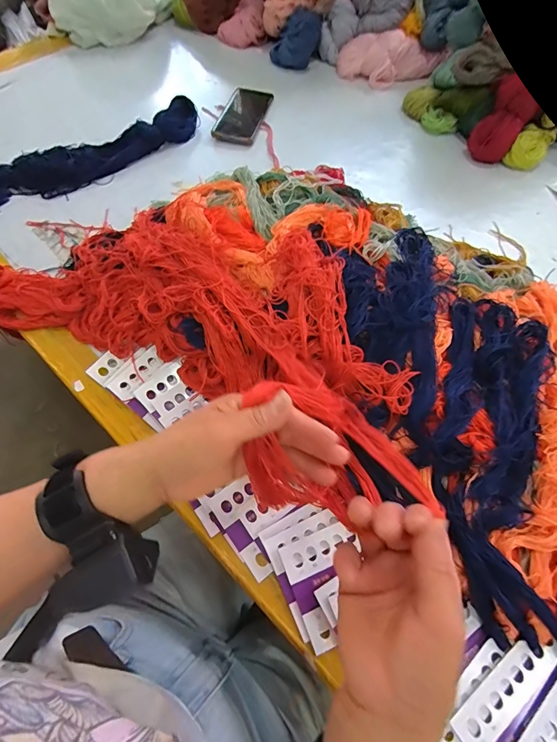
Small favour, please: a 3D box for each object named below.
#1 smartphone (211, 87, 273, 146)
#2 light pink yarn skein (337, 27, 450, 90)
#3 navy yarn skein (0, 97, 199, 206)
[{"bbox_3d":[-0.064,-0.466,0.679,0.081,0.011,0.164,11,63,5],"label":"smartphone"},{"bbox_3d":[0.221,-0.608,0.735,0.206,0.062,0.077,7,62,3],"label":"light pink yarn skein"},{"bbox_3d":[-0.334,-0.336,0.597,0.454,0.037,0.105,-31,67,-15],"label":"navy yarn skein"}]

